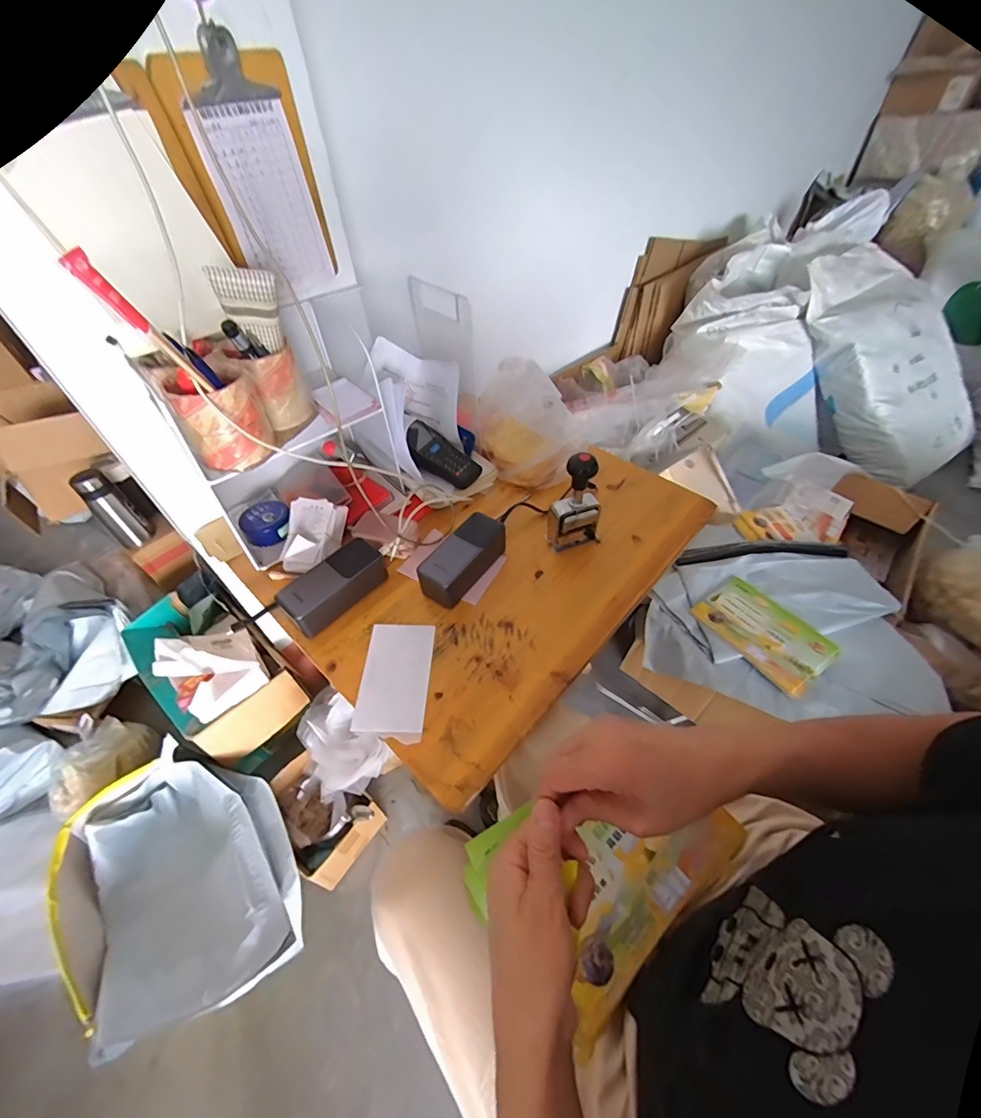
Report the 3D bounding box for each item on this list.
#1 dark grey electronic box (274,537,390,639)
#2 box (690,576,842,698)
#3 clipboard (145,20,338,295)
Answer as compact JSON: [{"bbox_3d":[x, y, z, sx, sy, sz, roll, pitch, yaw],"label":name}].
[{"bbox_3d":[-0.196,0.032,0.570,0.047,0.058,0.137,36,60,29],"label":"dark grey electronic box"},{"bbox_3d":[0.520,0.135,0.844,0.147,0.020,0.218,-30,54,-21],"label":"box"},{"bbox_3d":[-0.274,-0.451,0.531,0.031,0.226,0.147,30,61,30],"label":"clipboard"}]

